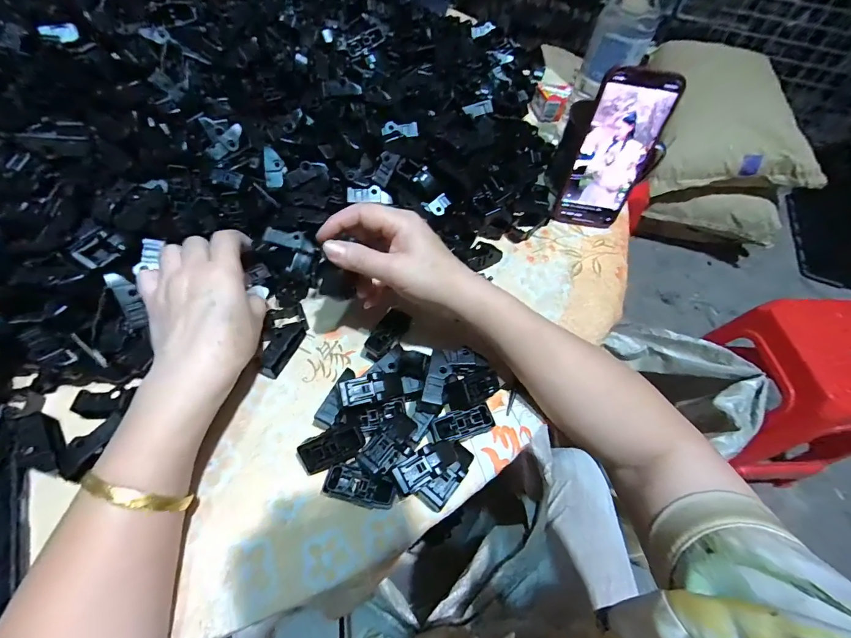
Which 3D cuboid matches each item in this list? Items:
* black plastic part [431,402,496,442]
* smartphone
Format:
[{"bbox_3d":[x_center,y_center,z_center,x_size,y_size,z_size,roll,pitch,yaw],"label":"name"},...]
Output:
[{"bbox_3d":[0.029,0.086,0.301,0.048,0.020,0.020,-12,60,-11],"label":"black plastic part"},{"bbox_3d":[0.200,-0.175,0.400,0.077,0.156,0.014,7,43,-3],"label":"smartphone"}]

